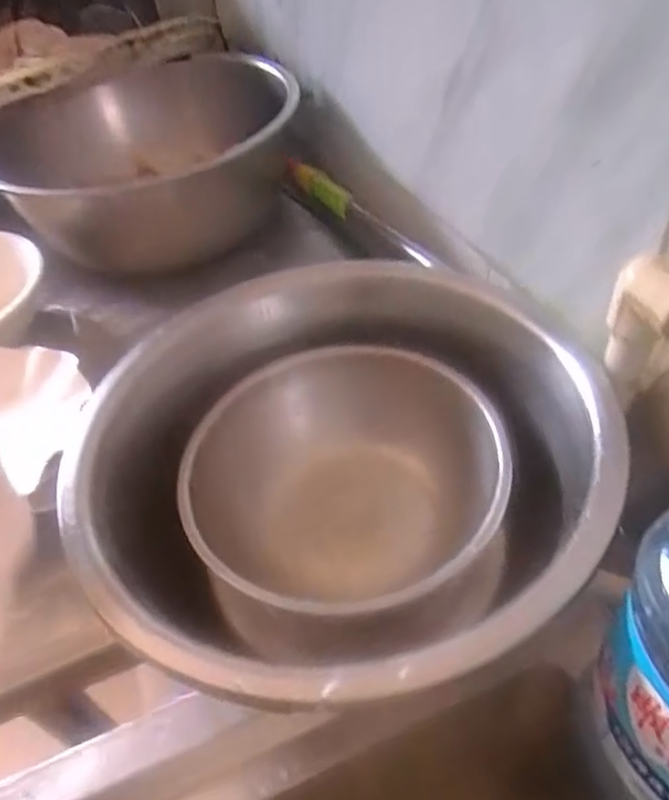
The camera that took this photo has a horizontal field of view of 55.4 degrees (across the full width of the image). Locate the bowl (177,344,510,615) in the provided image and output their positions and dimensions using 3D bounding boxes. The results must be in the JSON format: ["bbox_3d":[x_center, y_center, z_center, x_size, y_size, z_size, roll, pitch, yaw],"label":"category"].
[{"bbox_3d":[0.011,0.061,0.486,0.228,0.086,0.201,9,50,14],"label":"bowl"}]

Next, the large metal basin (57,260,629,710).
[{"bbox_3d":[0.005,0.049,0.441,0.317,0.143,0.321,-3,48,4],"label":"large metal basin"}]

